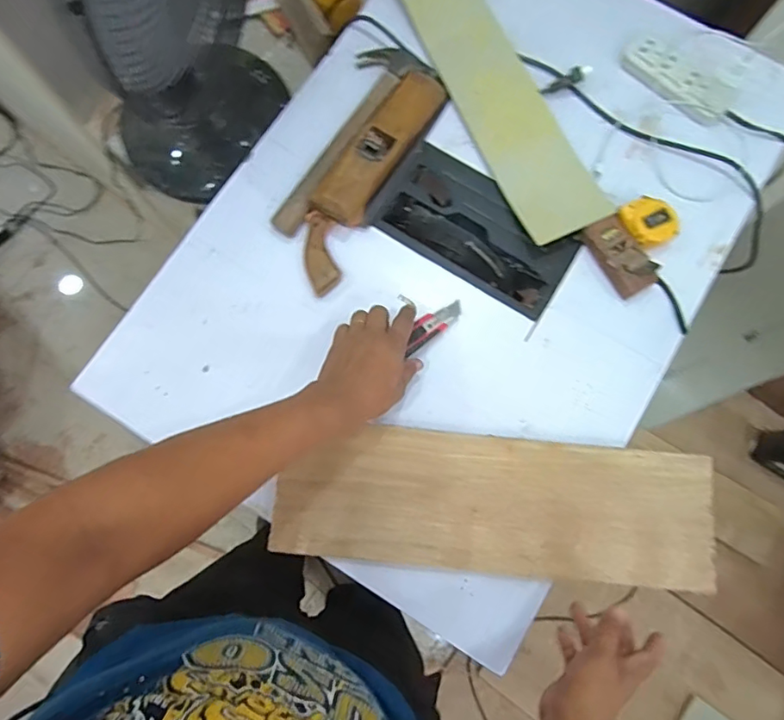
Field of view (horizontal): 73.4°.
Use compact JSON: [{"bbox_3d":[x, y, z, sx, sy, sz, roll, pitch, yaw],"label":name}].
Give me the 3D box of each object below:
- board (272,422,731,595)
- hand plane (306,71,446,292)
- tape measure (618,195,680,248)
[{"bbox_3d":[0.119,0.164,0.602,0.486,0.023,0.155,3,78,0],"label":"board"},{"bbox_3d":[-0.037,-0.246,0.681,0.087,0.042,0.337,28,79,5],"label":"hand plane"},{"bbox_3d":[0.323,-0.173,0.667,0.061,0.028,0.067,-27,80,-6],"label":"tape measure"}]

